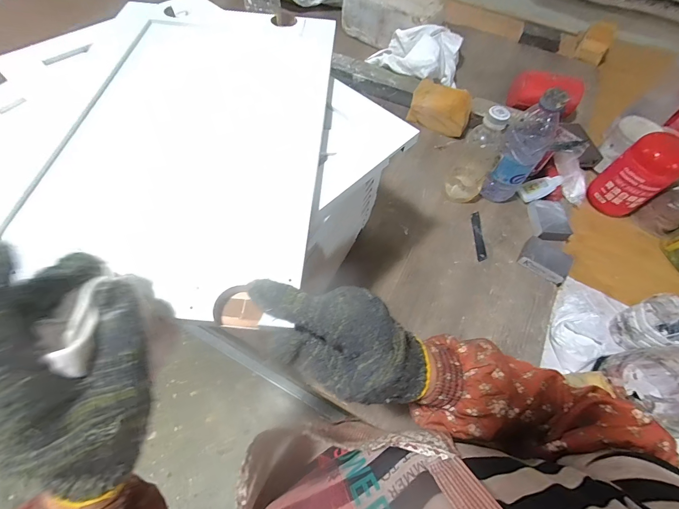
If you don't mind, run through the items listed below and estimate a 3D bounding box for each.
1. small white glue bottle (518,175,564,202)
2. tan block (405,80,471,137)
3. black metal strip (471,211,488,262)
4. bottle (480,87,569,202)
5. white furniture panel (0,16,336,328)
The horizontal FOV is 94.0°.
[{"bbox_3d":[0.362,-0.121,0.570,0.071,0.018,0.039,-28,53,7],"label":"small white glue bottle"},{"bbox_3d":[0.201,-0.292,0.636,0.114,0.080,0.060,22,62,10],"label":"tan block"},{"bbox_3d":[0.237,-0.032,0.539,0.017,0.004,0.097,7,61,-4],"label":"black metal strip"},{"bbox_3d":[0.286,-0.161,0.501,0.062,0.186,0.050,34,64,16],"label":"bottle"},{"bbox_3d":[-0.150,-0.131,0.321,0.268,0.021,0.390,5,60,0],"label":"white furniture panel"}]

